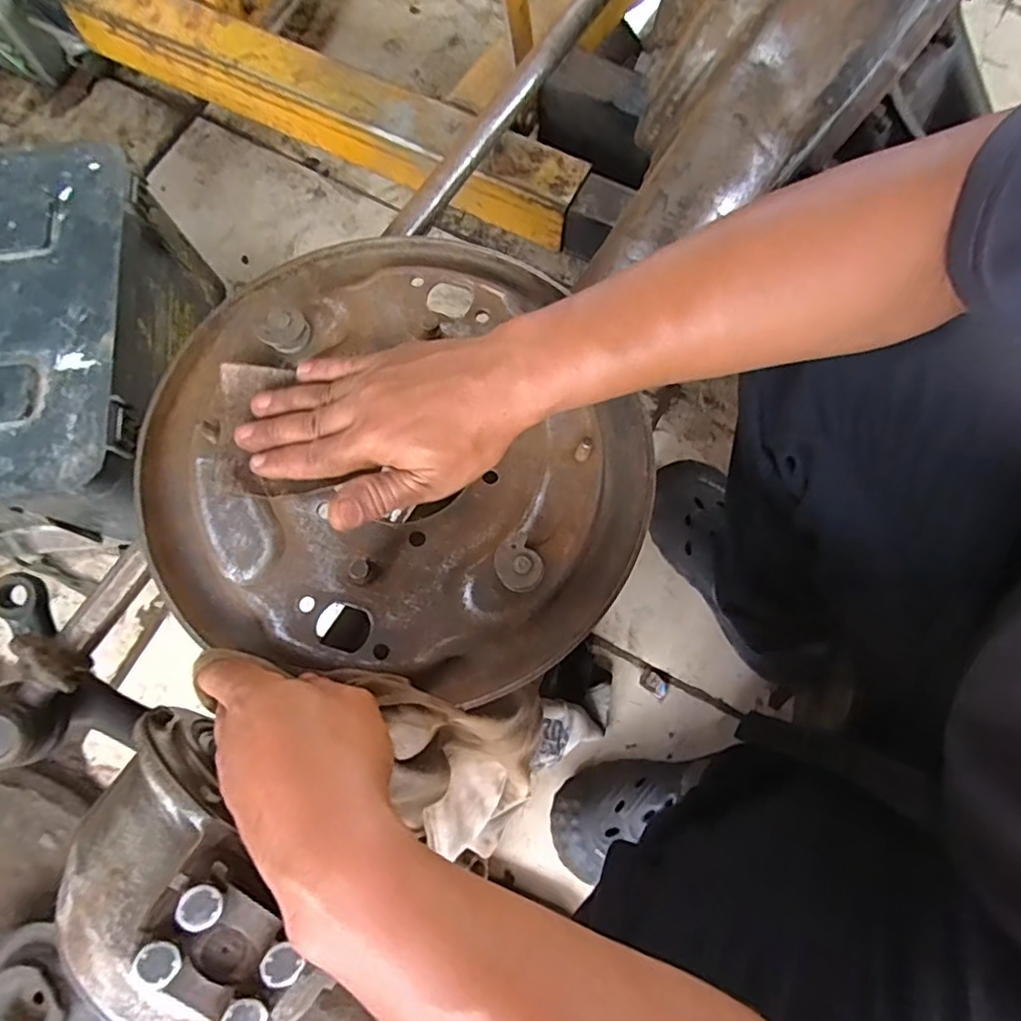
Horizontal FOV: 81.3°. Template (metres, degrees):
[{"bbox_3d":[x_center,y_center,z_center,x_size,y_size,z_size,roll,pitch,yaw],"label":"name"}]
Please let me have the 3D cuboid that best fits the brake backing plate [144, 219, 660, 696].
[{"bbox_3d":[-0.066,-0.046,0.364,0.300,0.037,0.282,0,76,-1],"label":"brake backing plate"}]

